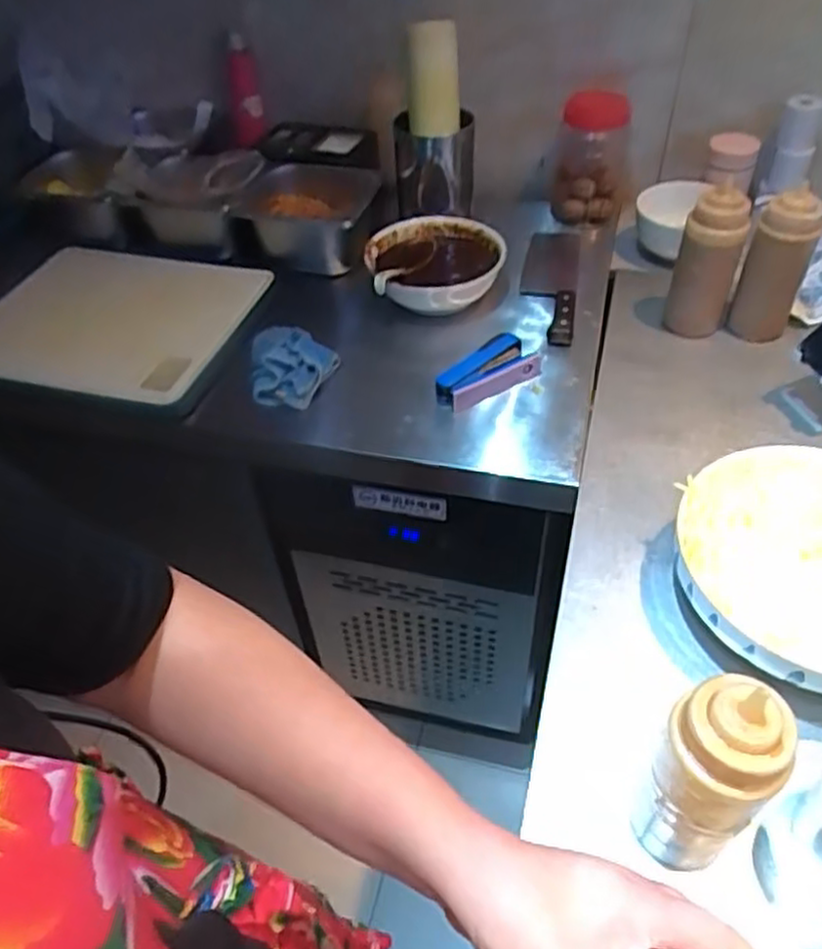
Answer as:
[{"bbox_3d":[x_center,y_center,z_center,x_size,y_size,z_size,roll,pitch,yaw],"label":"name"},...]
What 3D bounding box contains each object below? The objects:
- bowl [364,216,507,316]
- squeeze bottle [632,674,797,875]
[{"bbox_3d":[0.030,-0.268,0.938,0.166,0.082,0.171,-2,47,2],"label":"bowl"},{"bbox_3d":[0.175,0.179,0.424,0.060,0.149,0.052,31,56,29],"label":"squeeze bottle"}]

